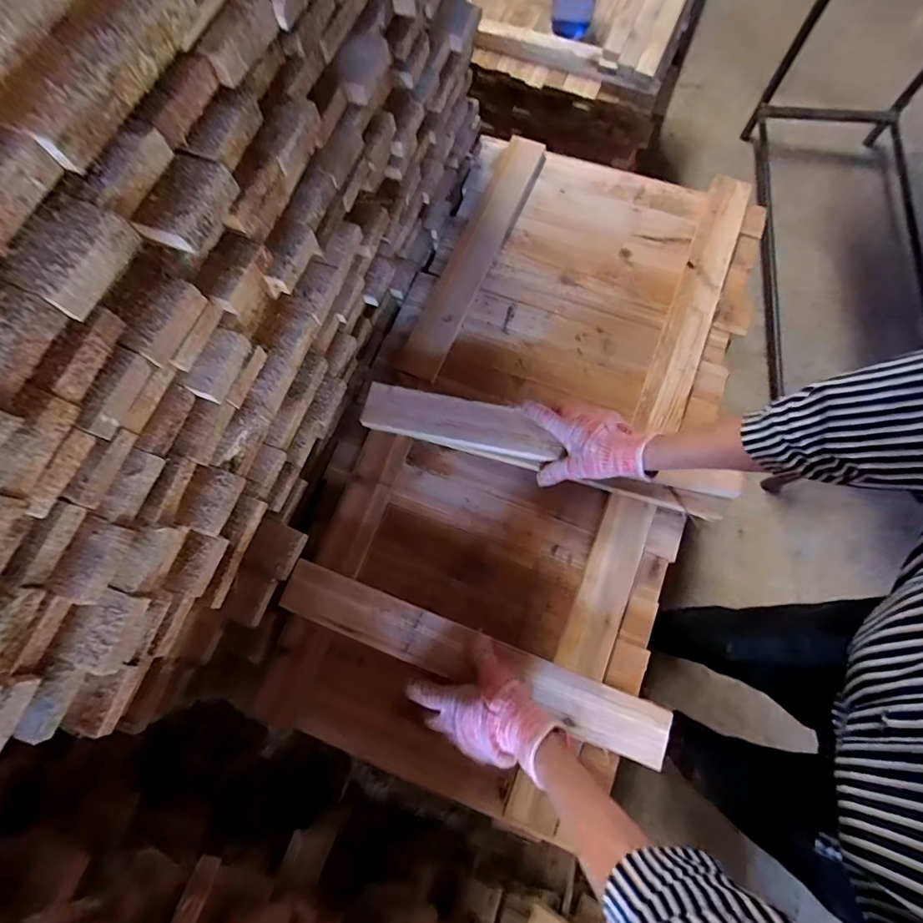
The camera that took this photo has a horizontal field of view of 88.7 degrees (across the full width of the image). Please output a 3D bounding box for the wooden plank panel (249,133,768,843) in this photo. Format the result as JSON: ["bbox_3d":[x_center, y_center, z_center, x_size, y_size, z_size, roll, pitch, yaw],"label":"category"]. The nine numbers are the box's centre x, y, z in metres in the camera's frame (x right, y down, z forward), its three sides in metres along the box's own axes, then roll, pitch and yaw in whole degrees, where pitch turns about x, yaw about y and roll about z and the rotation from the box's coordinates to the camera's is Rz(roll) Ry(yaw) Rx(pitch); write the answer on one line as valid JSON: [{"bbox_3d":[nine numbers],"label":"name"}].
[{"bbox_3d":[0.101,-0.063,0.692,0.493,0.058,0.965,20,76,7],"label":"wooden plank panel"}]

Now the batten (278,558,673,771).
[{"bbox_3d":[0.008,0.235,0.567,0.473,0.014,0.063,20,76,7],"label":"batten"}]

